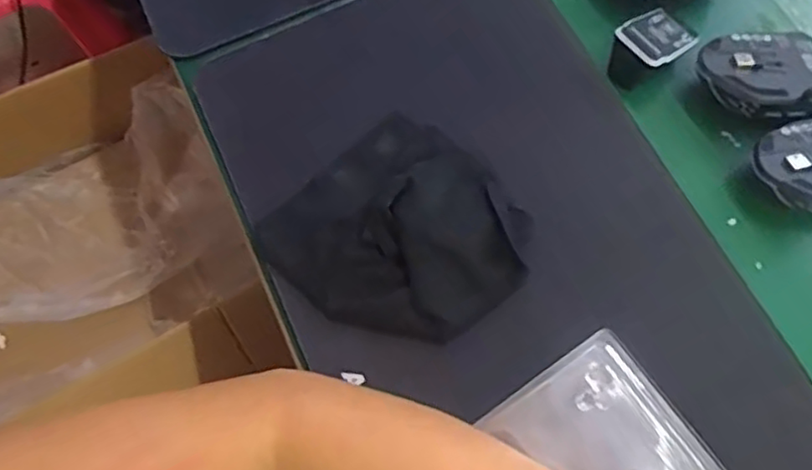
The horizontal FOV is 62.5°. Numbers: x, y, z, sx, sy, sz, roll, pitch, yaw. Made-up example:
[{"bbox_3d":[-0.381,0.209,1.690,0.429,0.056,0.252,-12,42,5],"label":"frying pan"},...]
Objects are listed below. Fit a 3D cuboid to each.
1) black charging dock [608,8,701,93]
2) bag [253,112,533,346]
[{"bbox_3d":[0.193,-0.147,0.531,0.053,0.050,0.049,-39,74,-13],"label":"black charging dock"},{"bbox_3d":[-0.004,-0.001,0.480,0.155,0.025,0.162,-40,74,-13],"label":"bag"}]

